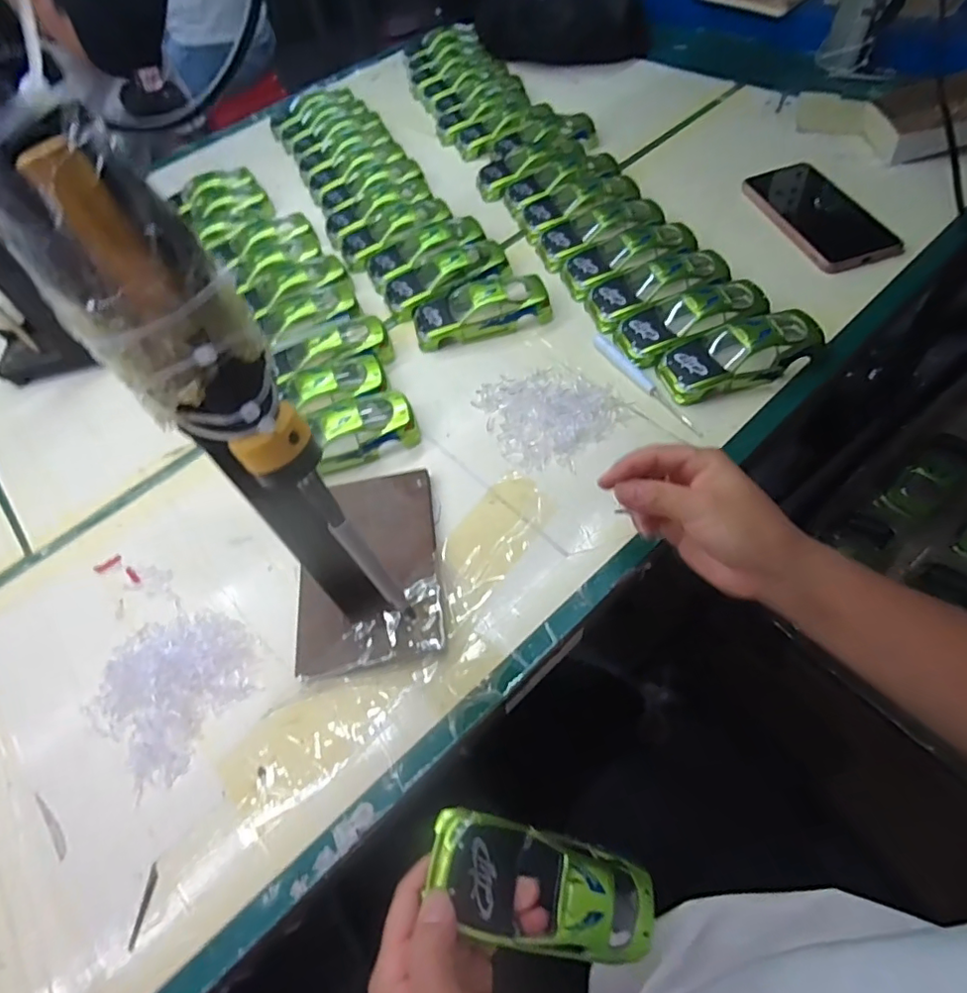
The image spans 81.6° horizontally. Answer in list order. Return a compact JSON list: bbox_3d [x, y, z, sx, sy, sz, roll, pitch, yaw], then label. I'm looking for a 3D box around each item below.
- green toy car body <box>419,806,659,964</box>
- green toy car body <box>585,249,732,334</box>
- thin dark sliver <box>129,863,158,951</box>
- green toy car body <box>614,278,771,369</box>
[{"bbox_3d":[0.036,0.201,0.285,0.130,0.023,0.050,25,61,-13],"label":"green toy car body"},{"bbox_3d":[0.158,-0.195,0.513,0.126,0.024,0.049,-21,60,5],"label":"green toy car body"},{"bbox_3d":[-0.193,0.232,0.318,0.005,0.004,0.040,2,60,4],"label":"thin dark sliver"},{"bbox_3d":[0.177,-0.157,0.486,0.125,0.027,0.056,-23,60,6],"label":"green toy car body"}]

